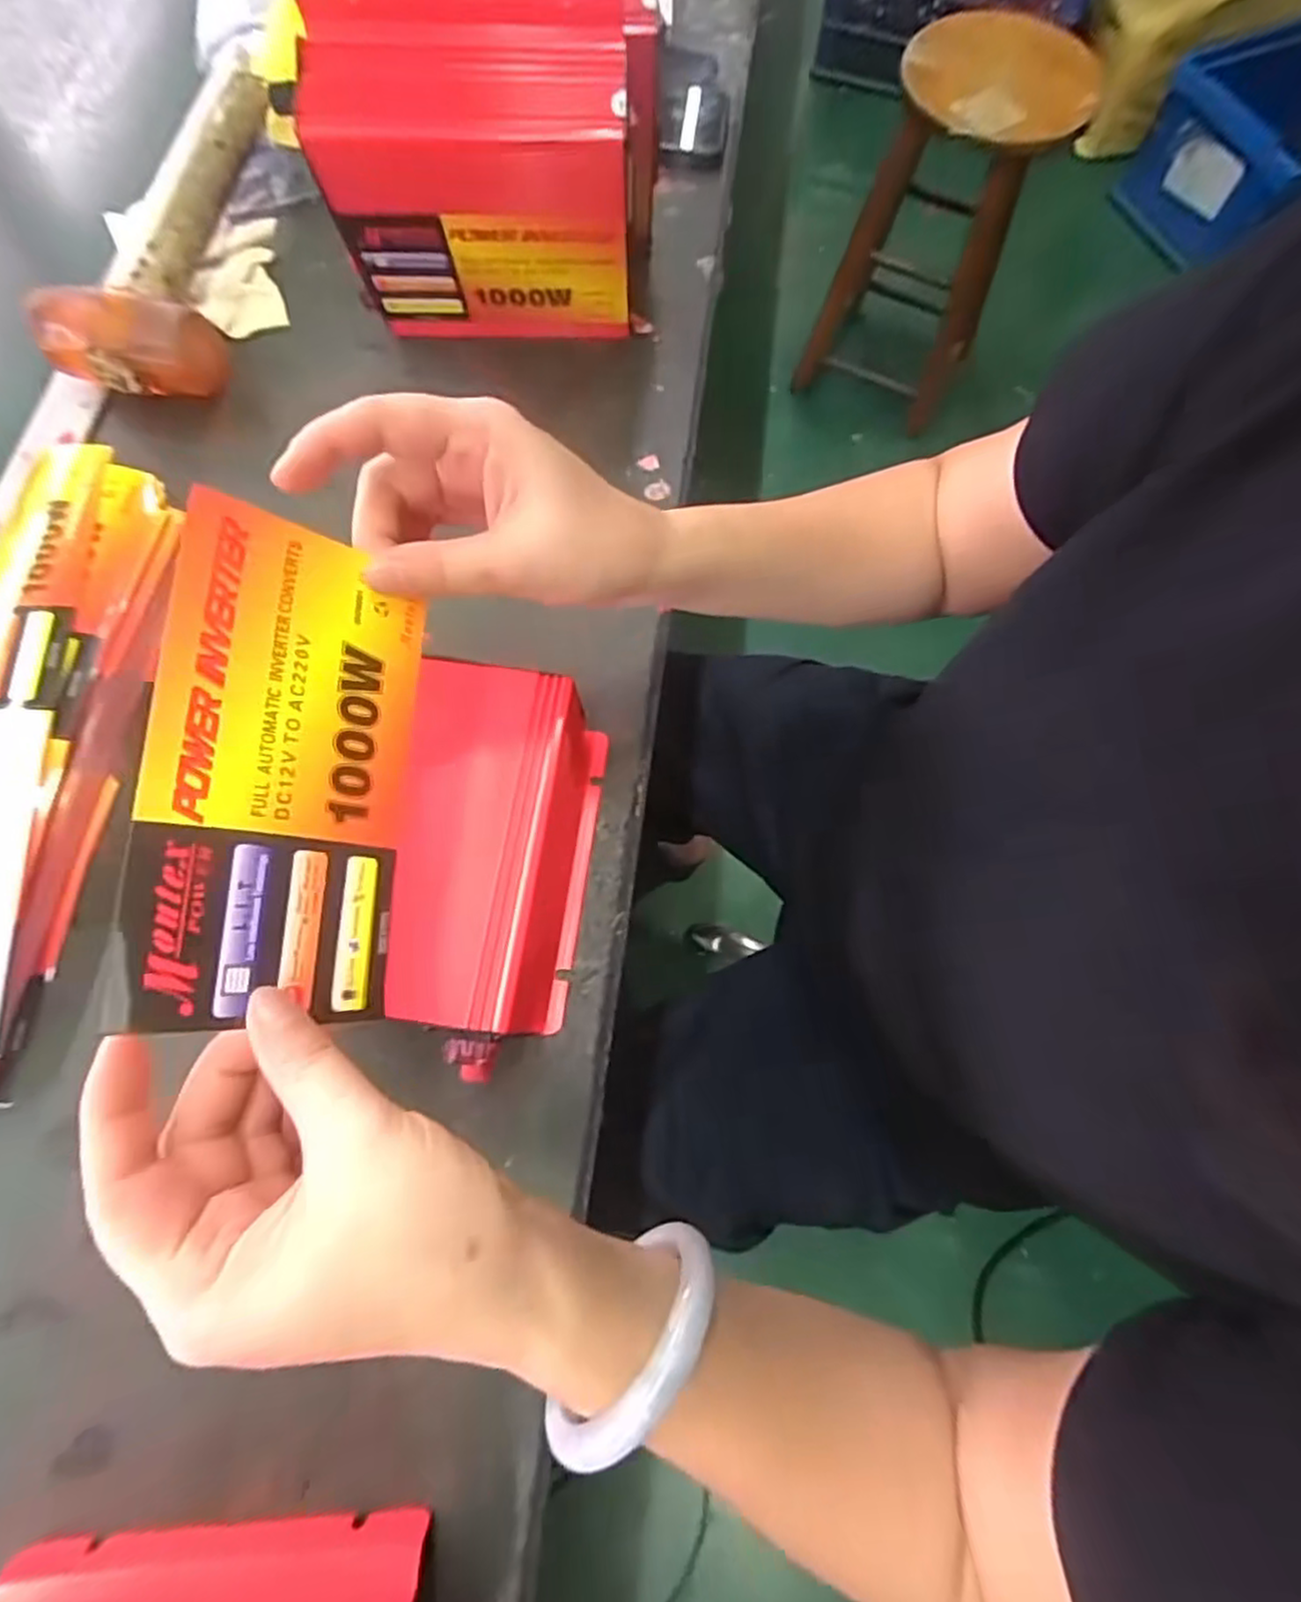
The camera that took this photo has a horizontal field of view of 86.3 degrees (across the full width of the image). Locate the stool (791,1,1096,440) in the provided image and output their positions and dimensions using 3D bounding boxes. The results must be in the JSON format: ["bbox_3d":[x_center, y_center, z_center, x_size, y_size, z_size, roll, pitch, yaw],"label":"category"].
[{"bbox_3d":[0.490,-0.989,1.230,0.304,0.484,0.280,20,74,6],"label":"stool"}]

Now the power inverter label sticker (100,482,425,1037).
[{"bbox_3d":[-0.120,-0.012,0.230,0.079,0.005,0.161,12,74,-42],"label":"power inverter label sticker"}]

